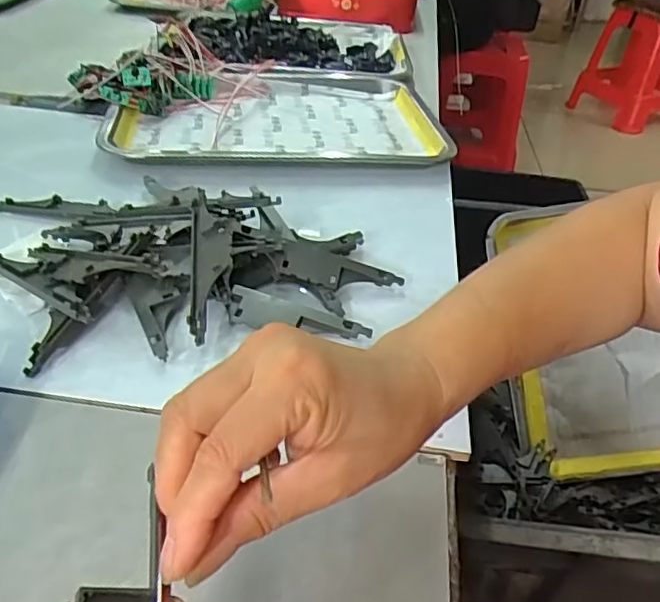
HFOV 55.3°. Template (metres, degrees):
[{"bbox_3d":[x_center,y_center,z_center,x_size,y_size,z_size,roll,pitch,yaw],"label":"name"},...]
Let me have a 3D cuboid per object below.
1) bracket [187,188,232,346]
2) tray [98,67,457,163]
[{"bbox_3d":[-0.081,-0.031,0.430,0.028,0.022,0.131,-1,52,-8],"label":"bracket"},{"bbox_3d":[-0.062,-0.211,0.700,0.343,0.023,0.269,-1,39,-8],"label":"tray"}]

